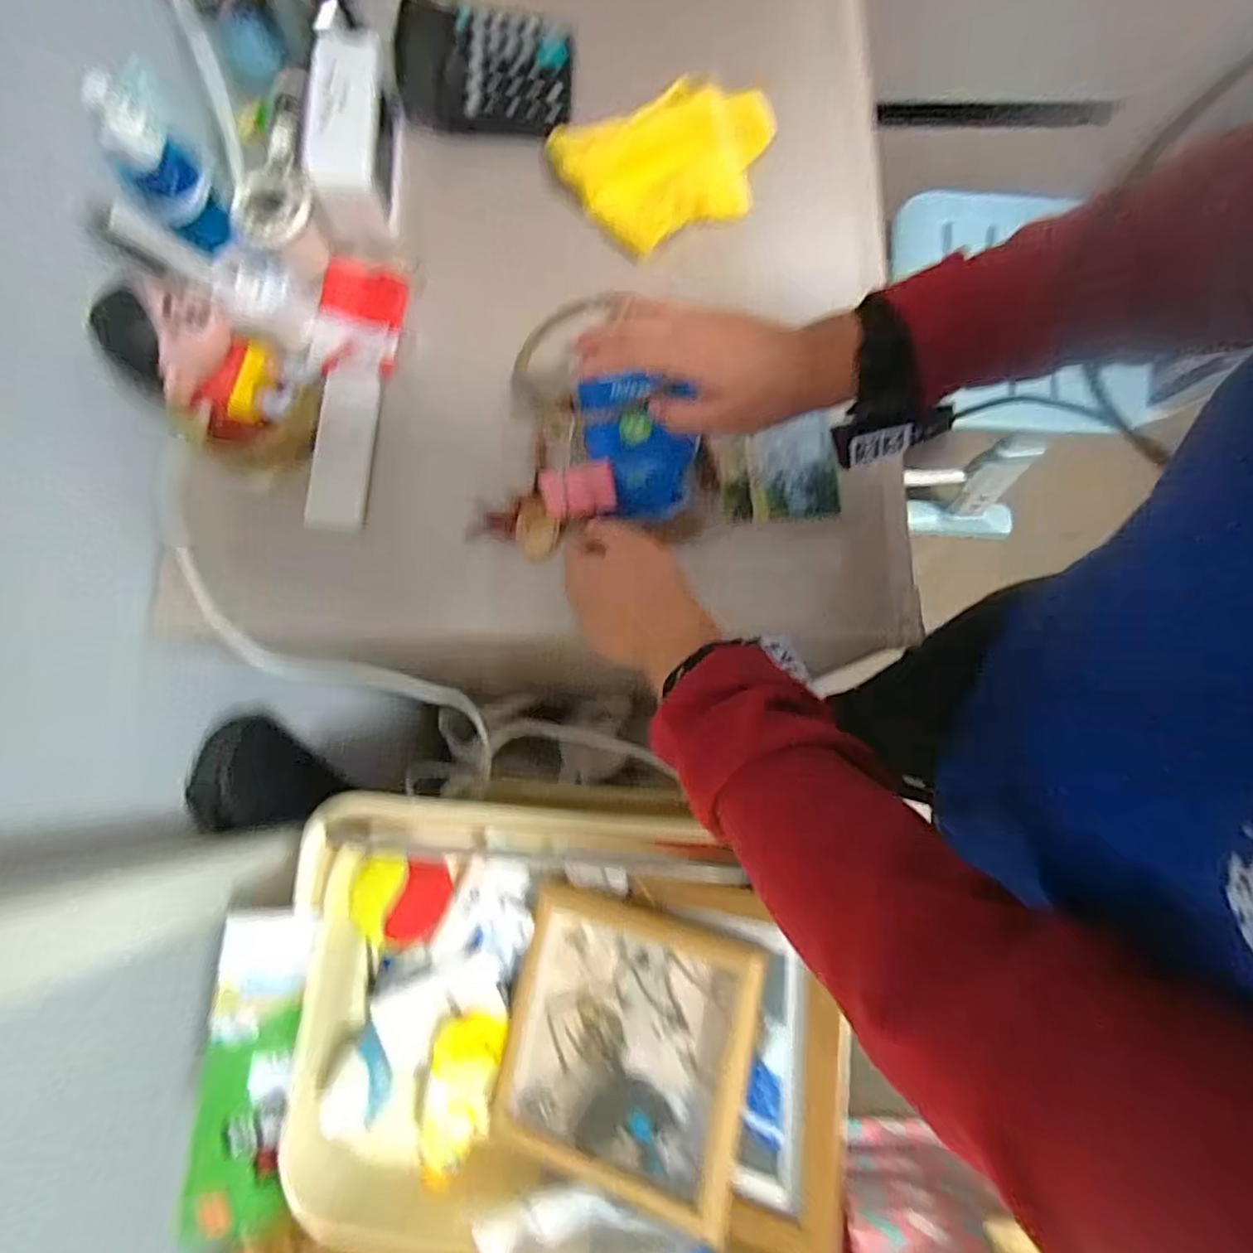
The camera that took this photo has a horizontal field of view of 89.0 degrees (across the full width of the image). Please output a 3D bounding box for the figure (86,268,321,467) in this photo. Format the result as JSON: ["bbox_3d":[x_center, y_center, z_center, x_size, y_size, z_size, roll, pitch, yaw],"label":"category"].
[{"bbox_3d":[-0.281,-0.173,0.442,0.096,0.125,0.081,-41,81,-8],"label":"figure"}]

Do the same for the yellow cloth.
[{"bbox_3d":[0.035,-0.382,0.524,0.173,0.020,0.111,-19,96,0],"label":"yellow cloth"}]

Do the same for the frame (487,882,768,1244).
[{"bbox_3d":[-0.003,0.287,0.443,0.168,0.027,0.168,8,74,19],"label":"frame"}]

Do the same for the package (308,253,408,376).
[{"bbox_3d":[-0.208,-0.244,0.500,0.059,0.022,0.096,3,78,1],"label":"package"}]

